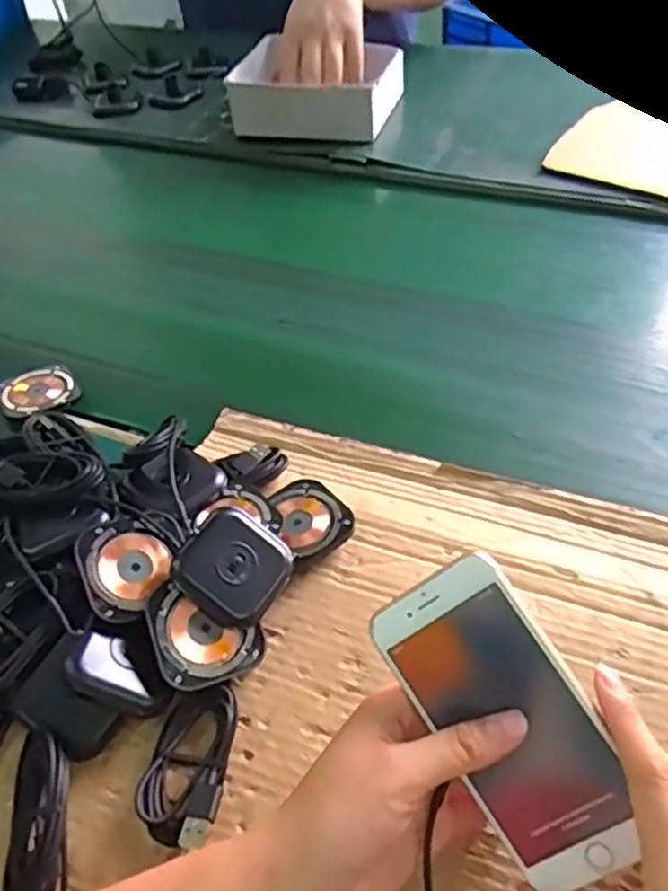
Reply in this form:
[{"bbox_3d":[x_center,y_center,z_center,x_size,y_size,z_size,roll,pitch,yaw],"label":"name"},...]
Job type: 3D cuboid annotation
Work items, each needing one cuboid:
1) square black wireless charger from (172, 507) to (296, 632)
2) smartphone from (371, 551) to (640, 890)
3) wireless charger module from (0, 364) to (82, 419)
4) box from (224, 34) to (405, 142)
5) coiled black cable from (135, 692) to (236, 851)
[{"bbox_3d":[-0.055,0.068,0.400,0.058,0.011,0.059,39,56,-5],"label":"square black wireless charger"},{"bbox_3d":[0.075,0.116,0.298,0.063,0.006,0.134,-38,78,16],"label":"smartphone"},{"bbox_3d":[-0.233,-0.042,0.557,0.059,0.011,0.045,-24,51,-14],"label":"wireless charger module"},{"bbox_3d":[-0.021,-0.408,0.819,0.183,0.057,0.138,9,51,13],"label":"box"},{"bbox_3d":[-0.073,0.162,0.358,0.041,0.017,0.072,5,50,10],"label":"coiled black cable"}]

